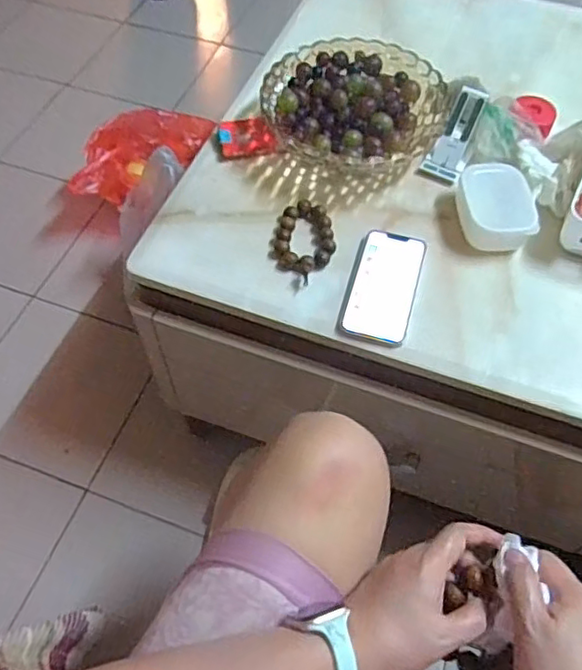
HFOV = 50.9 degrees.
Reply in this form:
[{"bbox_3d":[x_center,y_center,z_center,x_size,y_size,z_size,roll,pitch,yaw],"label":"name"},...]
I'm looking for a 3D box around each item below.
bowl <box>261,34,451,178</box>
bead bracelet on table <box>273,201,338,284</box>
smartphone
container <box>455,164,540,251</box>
[{"bbox_3d":[0.082,-0.286,0.785,0.220,0.067,0.202,0,59,-1],"label":"bowl"},{"bbox_3d":[0.017,-0.112,0.713,0.067,0.015,0.115,9,59,5],"label":"bead bracelet on table"},{"bbox_3d":[0.104,-0.056,0.679,0.071,0.009,0.147,15,60,8],"label":"smartphone"},{"bbox_3d":[0.235,-0.148,0.707,0.075,0.048,0.102,-2,59,-2],"label":"container"}]

